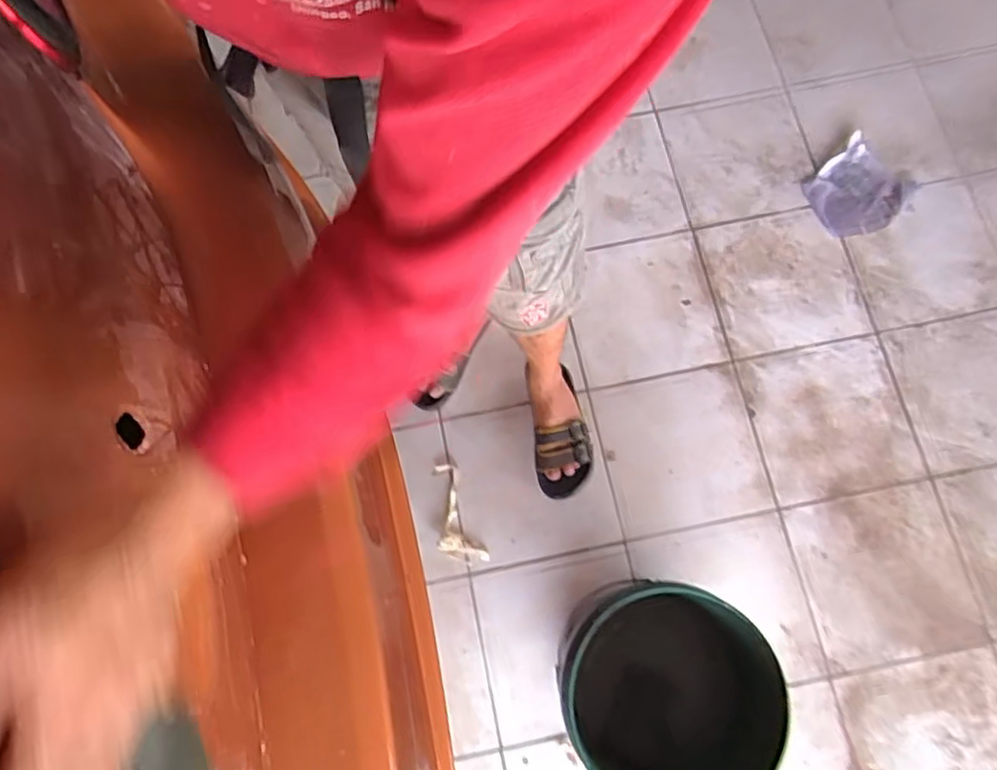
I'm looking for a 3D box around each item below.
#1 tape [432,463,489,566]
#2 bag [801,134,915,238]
[{"bbox_3d":[-0.090,0.246,1.222,0.081,0.029,0.195,-21,75,-4],"label":"tape"},{"bbox_3d":[0.764,-0.412,1.382,0.199,0.042,0.192,-38,77,-8],"label":"bag"}]

